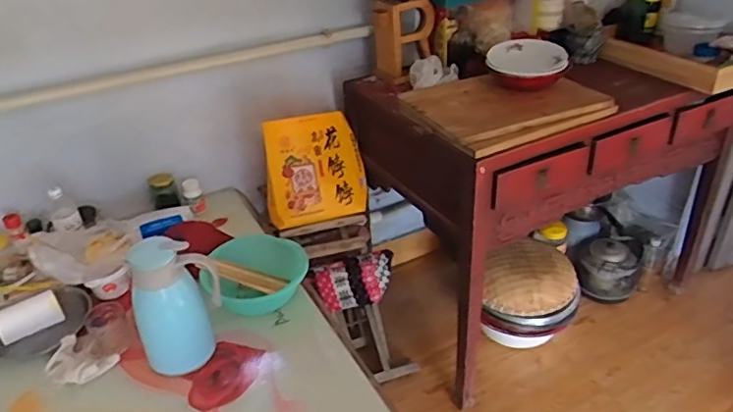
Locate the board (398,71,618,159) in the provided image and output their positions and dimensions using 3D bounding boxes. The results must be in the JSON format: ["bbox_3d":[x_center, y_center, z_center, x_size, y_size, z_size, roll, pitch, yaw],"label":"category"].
[{"bbox_3d":[0.358,-0.281,1.491,0.453,0.056,0.364,-21,45,-19],"label":"board"}]

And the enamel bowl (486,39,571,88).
[{"bbox_3d":[0.442,-0.389,1.572,0.203,0.069,0.237,-6,33,-5],"label":"enamel bowl"}]

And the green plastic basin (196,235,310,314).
[{"bbox_3d":[-0.264,0.166,1.405,0.255,0.137,0.255,-2,33,1],"label":"green plastic basin"}]

